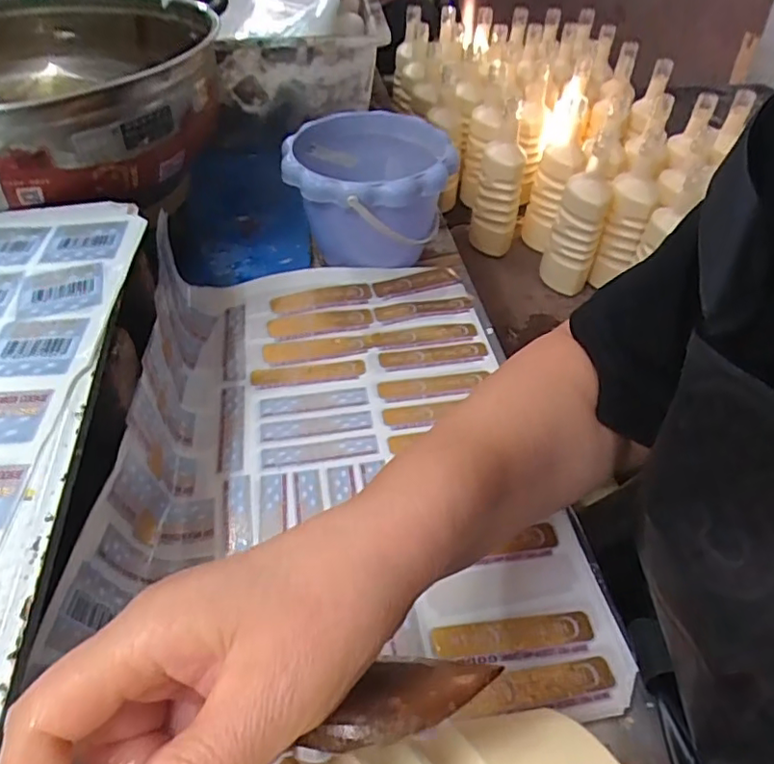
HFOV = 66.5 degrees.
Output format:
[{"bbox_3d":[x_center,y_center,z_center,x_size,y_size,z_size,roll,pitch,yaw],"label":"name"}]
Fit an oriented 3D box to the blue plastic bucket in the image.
[{"bbox_3d":[-0.015,-0.170,0.560,0.141,0.114,0.149,0,48,0],"label":"blue plastic bucket"}]

